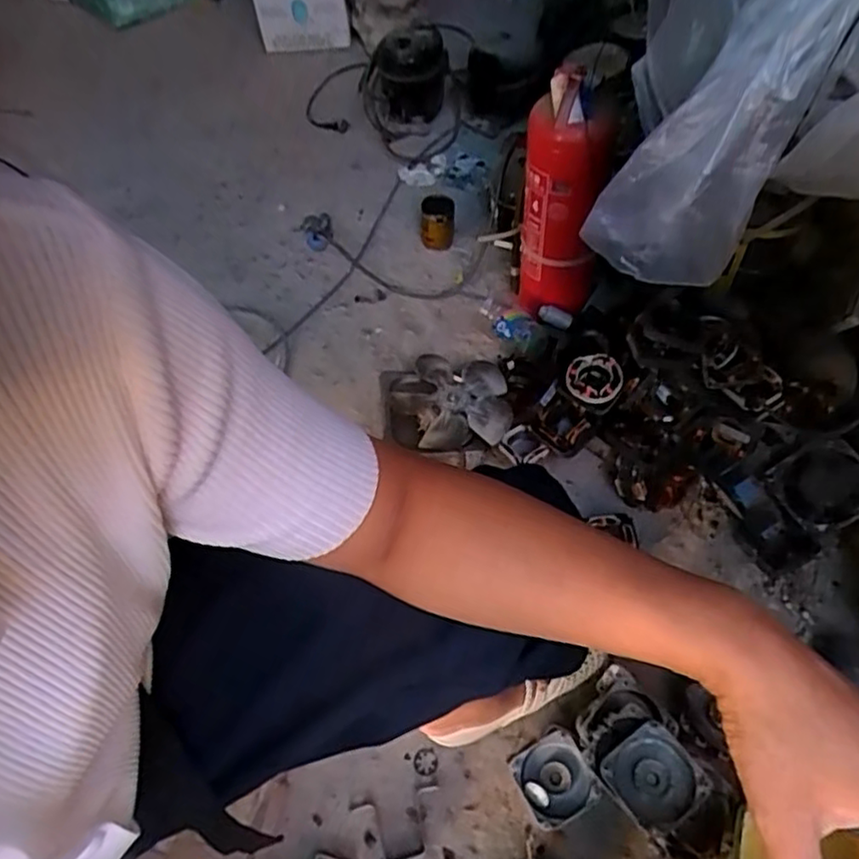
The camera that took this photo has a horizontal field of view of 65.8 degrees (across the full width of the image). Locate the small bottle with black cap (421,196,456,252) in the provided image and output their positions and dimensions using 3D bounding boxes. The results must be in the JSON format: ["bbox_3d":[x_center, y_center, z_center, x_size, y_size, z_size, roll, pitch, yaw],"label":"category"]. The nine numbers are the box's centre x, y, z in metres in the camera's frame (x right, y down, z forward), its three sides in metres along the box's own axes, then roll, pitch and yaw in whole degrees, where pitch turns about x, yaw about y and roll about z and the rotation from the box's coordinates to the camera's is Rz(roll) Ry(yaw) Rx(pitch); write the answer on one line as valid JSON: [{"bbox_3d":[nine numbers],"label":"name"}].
[{"bbox_3d":[0.016,-0.399,1.300,0.068,0.098,0.065,-2,53,2],"label":"small bottle with black cap"}]

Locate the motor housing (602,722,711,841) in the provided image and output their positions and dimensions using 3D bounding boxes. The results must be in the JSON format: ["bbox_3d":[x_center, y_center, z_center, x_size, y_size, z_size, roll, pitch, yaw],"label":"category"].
[{"bbox_3d":[0.227,0.351,0.672,0.082,0.026,0.082,-33,58,-20],"label":"motor housing"}]

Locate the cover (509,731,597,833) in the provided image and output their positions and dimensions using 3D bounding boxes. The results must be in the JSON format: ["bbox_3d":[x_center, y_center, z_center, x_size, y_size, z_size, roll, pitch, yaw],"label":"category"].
[{"bbox_3d":[0.145,0.401,0.763,0.079,0.024,0.084,-22,55,-13],"label":"cover"}]

